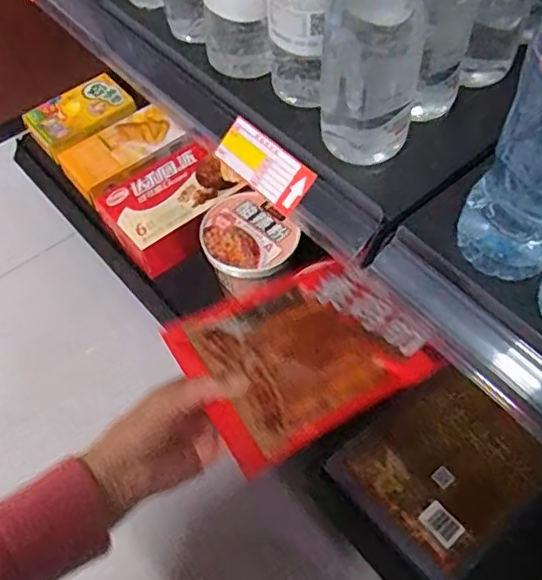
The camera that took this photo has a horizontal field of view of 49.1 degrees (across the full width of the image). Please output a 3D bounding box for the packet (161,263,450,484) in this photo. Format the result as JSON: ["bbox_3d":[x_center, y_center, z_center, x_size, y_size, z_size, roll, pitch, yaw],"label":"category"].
[{"bbox_3d":[0.023,0.047,0.496,0.181,0.016,0.165,-25,46,-16],"label":"packet"}]

